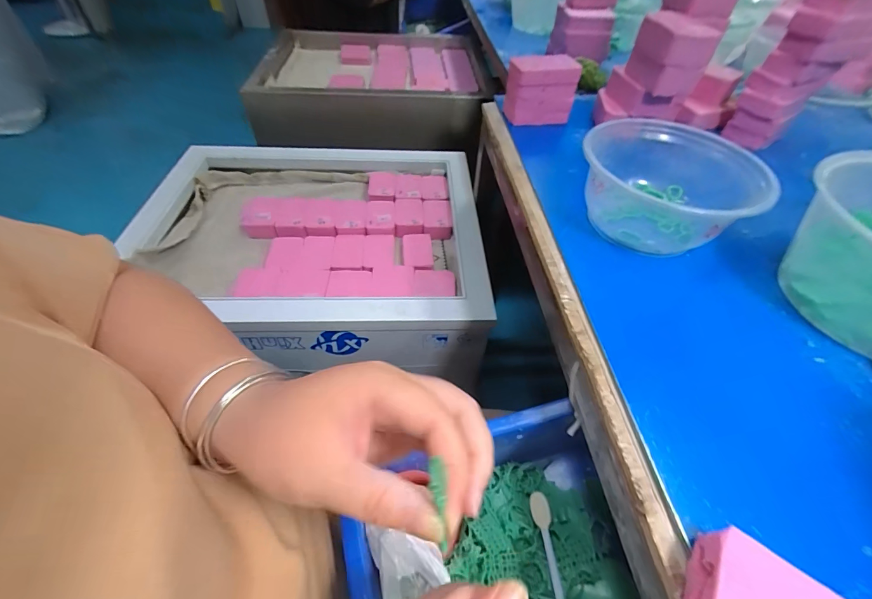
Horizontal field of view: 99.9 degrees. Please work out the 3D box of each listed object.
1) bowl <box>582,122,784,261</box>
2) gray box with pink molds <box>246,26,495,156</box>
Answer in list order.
[{"bbox_3d":[0.189,-0.094,0.308,0.119,0.064,0.128,-32,59,-26],"label":"bowl"},{"bbox_3d":[-0.149,-0.520,0.889,0.483,0.130,0.414,-2,50,-4],"label":"gray box with pink molds"}]

